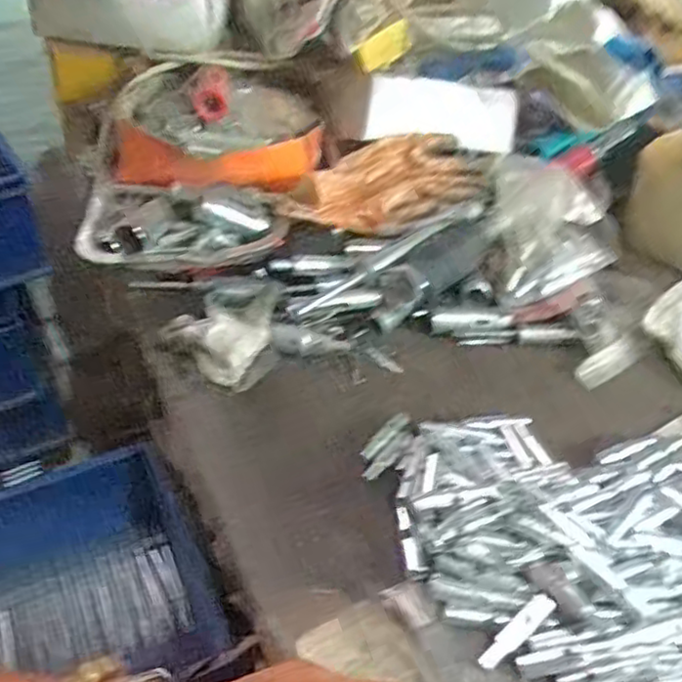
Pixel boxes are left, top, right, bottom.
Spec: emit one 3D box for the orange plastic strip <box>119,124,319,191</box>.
[{"bbox_3d":[-0.108,-0.169,0.606,0.186,0.050,0.083,-7,41,-8],"label":"orange plastic strip"}]

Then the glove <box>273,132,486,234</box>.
[{"bbox_3d":[0.042,-0.137,0.616,0.201,0.060,0.079,-17,43,-19],"label":"glove"}]

